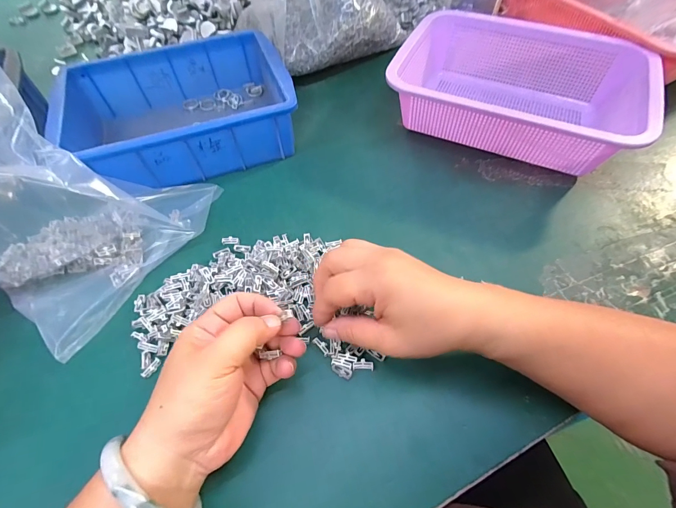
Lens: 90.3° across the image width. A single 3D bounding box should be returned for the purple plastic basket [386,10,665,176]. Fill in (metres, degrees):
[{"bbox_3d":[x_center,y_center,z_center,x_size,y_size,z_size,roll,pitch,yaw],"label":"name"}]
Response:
[{"bbox_3d":[0.203,-0.189,0.397,0.261,0.081,0.180,25,61,15],"label":"purple plastic basket"}]

